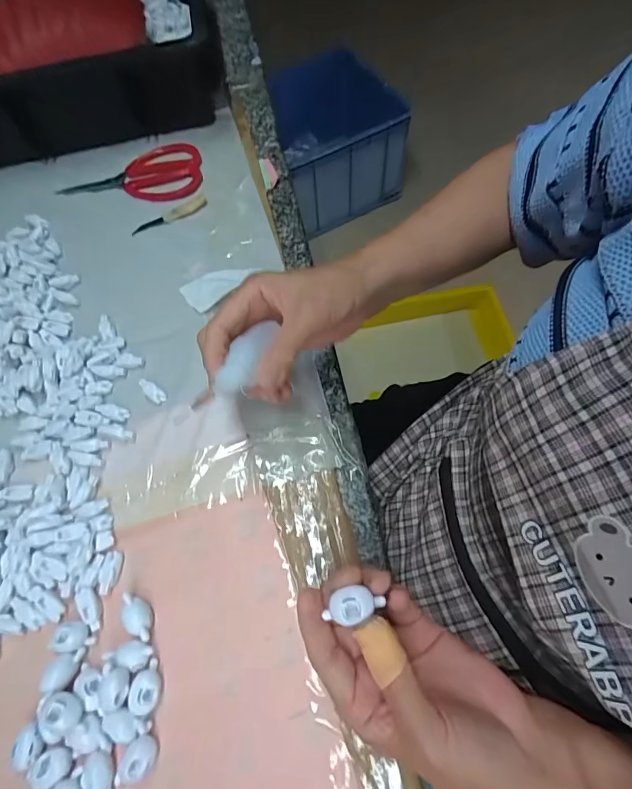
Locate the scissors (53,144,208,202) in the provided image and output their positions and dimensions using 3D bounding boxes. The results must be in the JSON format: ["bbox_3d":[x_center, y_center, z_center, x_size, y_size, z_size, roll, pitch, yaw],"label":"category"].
[{"bbox_3d":[-0.209,-0.254,0.463,0.163,0.015,0.085,2,65,3],"label":"scissors"}]

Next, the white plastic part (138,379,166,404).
[{"bbox_3d":[-0.144,-0.003,0.358,0.030,0.007,0.011,36,71,17],"label":"white plastic part"}]

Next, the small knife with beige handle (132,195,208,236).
[{"bbox_3d":[-0.155,-0.189,0.434,0.083,0.005,0.016,-27,67,-10],"label":"small knife with beige handle"}]

